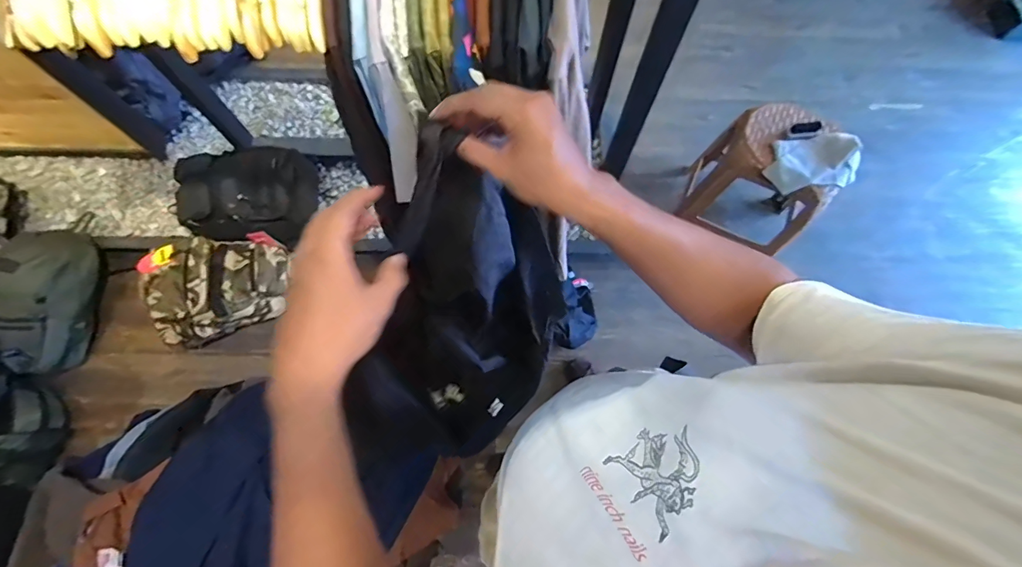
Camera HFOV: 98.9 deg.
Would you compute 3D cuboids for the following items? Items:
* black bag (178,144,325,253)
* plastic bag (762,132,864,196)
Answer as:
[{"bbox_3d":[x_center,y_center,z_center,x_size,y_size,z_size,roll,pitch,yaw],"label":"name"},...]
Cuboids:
[{"bbox_3d":[-0.879,-0.296,1.447,0.413,0.327,0.282,-4,71,-2],"label":"black bag"},{"bbox_3d":[0.897,-0.357,1.283,0.286,0.058,0.154,-8,71,-3],"label":"plastic bag"}]

